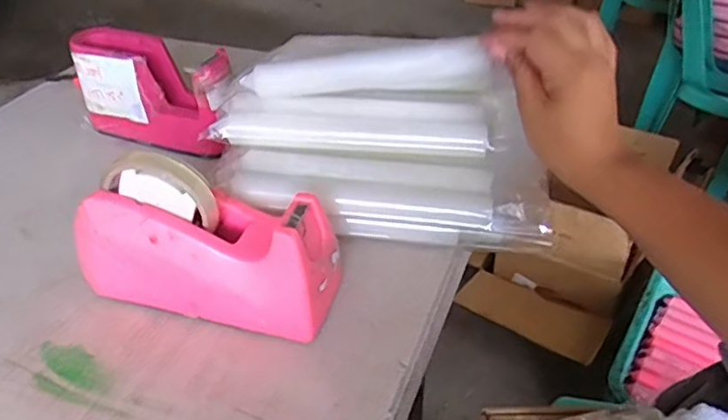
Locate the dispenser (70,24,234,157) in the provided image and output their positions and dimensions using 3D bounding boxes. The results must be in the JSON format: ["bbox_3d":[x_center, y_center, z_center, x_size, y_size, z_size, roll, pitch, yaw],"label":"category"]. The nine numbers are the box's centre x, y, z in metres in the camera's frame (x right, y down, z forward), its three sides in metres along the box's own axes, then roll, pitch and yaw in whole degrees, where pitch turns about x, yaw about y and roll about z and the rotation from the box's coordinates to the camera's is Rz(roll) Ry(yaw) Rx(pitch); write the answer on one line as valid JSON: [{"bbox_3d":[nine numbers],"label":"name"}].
[{"bbox_3d":[-0.217,-0.124,0.632,0.174,0.098,0.053,14,40,19],"label":"dispenser"}]

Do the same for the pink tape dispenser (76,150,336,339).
[{"bbox_3d":[-0.120,0.026,0.446,0.196,0.119,0.068,8,38,12],"label":"pink tape dispenser"}]

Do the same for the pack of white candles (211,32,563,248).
[{"bbox_3d":[0.015,-0.064,0.492,0.257,0.034,0.166,6,81,8],"label":"pack of white candles"}]

